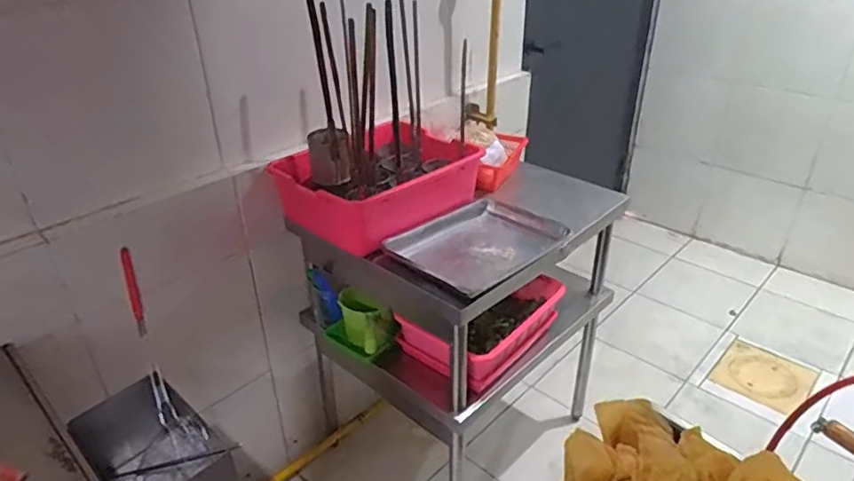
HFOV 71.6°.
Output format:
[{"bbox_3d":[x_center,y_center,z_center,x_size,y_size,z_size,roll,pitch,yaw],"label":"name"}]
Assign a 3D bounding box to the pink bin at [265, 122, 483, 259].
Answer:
[{"bbox_3d":[-0.119,-0.147,1.398,0.415,0.187,0.314,-24,38,-34],"label":"pink bin"}]

